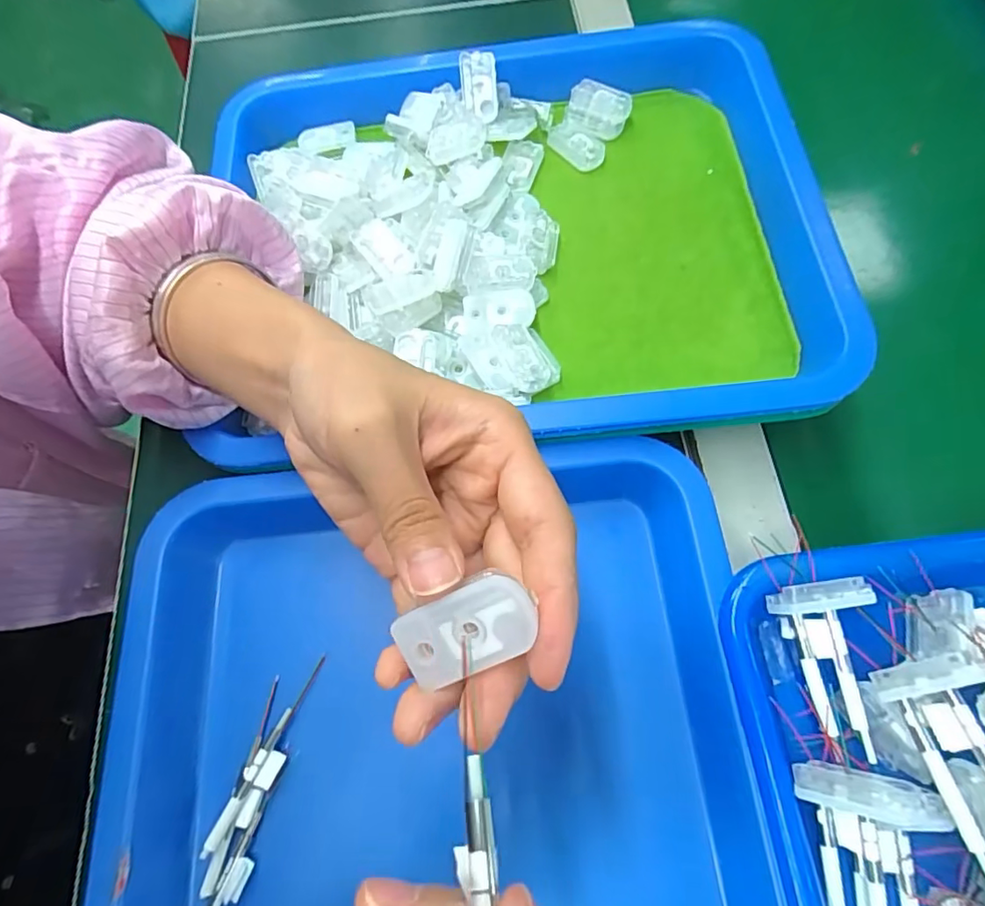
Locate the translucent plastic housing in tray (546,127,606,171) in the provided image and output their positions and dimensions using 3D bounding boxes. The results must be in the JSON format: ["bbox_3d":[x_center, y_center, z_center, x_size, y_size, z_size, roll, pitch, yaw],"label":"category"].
[{"bbox_3d":[0.054,-0.191,0.338,0.023,0.008,0.037,-37,71,-11],"label":"translucent plastic housing in tray"}]

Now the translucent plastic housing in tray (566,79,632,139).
[{"bbox_3d":[0.066,-0.215,0.340,0.037,0.008,0.030,29,99,5],"label":"translucent plastic housing in tray"}]

